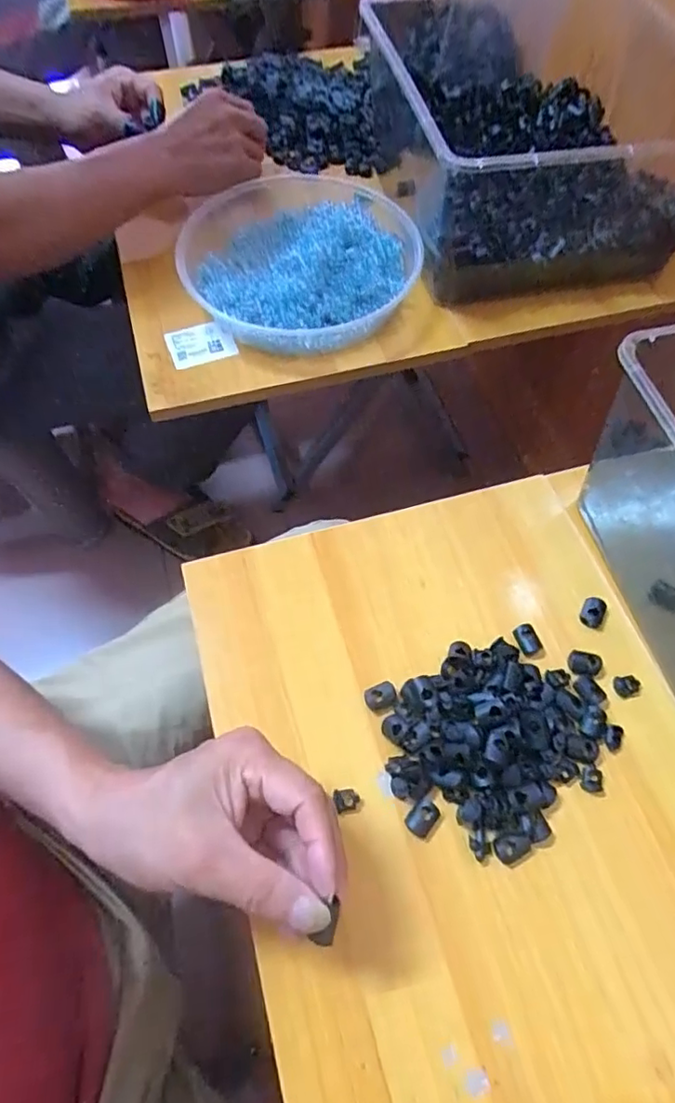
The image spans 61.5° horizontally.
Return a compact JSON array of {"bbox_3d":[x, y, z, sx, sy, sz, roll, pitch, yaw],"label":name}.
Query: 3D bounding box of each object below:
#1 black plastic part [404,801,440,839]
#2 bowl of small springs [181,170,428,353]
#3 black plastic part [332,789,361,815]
[{"bbox_3d":[0.051,0.160,0.339,0.016,0.006,0.020,38,68,18],"label":"black plastic part"},{"bbox_3d":[-0.033,-0.284,0.542,0.220,0.053,0.220,0,62,0],"label":"bowl of small springs"},{"bbox_3d":[0.006,0.151,0.345,0.015,0.006,0.013,-11,63,-3],"label":"black plastic part"}]

